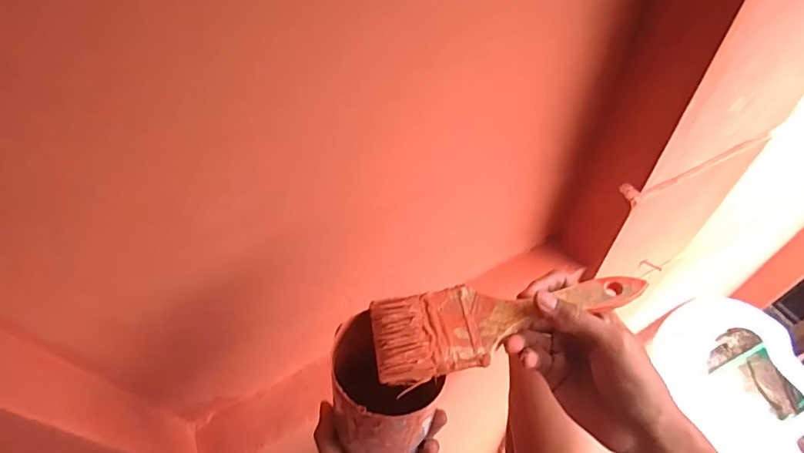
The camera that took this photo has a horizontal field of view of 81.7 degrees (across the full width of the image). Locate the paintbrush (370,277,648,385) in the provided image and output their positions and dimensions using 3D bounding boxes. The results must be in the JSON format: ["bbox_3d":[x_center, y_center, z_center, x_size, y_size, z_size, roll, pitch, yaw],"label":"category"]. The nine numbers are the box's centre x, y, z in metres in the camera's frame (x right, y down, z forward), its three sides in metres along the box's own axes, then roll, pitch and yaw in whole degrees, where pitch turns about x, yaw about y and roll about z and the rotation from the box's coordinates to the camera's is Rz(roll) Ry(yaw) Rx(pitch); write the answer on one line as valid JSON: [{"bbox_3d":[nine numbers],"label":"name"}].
[{"bbox_3d":[0.076,0.064,0.339,0.193,0.010,0.063,-12,54,-3],"label":"paintbrush"}]

